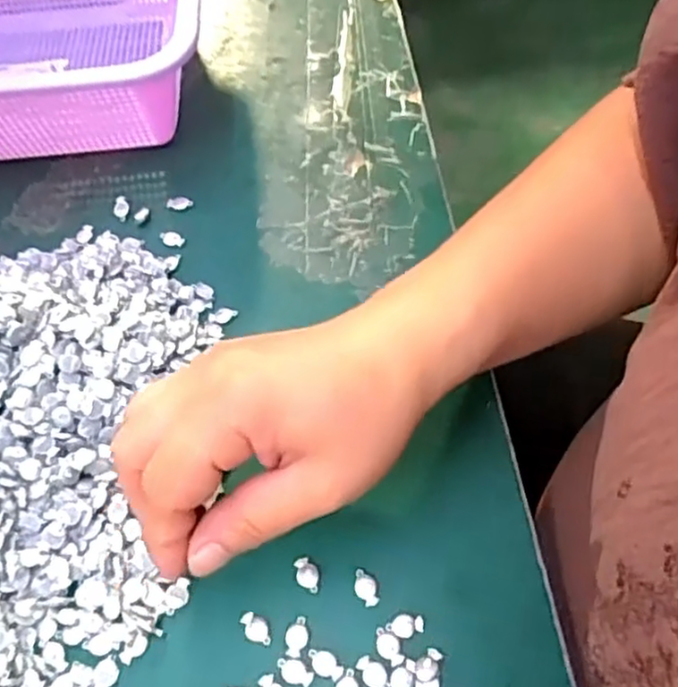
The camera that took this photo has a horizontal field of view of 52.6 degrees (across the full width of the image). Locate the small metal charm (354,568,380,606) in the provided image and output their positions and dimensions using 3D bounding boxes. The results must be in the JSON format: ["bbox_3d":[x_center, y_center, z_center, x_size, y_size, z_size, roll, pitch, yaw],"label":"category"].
[{"bbox_3d":[0.010,0.095,0.270,0.008,0.004,0.015,-19,59,-7],"label":"small metal charm"}]

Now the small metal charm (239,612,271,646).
[{"bbox_3d":[-0.032,0.110,0.265,0.014,0.004,0.009,23,61,16],"label":"small metal charm"}]

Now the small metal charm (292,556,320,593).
[{"bbox_3d":[-0.013,0.092,0.273,0.009,0.004,0.014,-29,61,-13],"label":"small metal charm"}]

